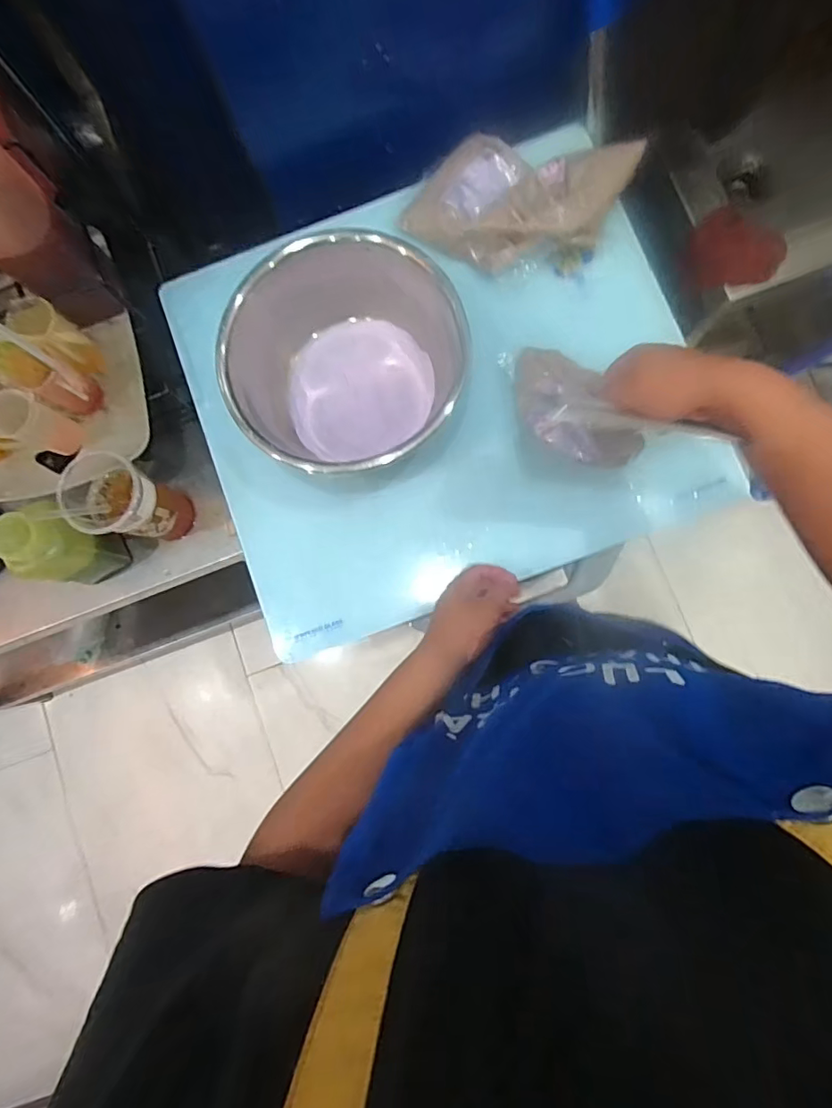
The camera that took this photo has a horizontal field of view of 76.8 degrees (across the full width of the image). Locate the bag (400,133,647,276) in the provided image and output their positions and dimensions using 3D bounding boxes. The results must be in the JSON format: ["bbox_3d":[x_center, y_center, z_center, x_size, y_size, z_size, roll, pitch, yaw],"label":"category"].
[{"bbox_3d":[0.125,-0.446,0.658,0.240,0.051,0.191,26,86,6],"label":"bag"}]

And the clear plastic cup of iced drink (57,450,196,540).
[{"bbox_3d":[-0.360,-0.063,0.658,0.114,0.140,0.088,9,85,5],"label":"clear plastic cup of iced drink"}]

